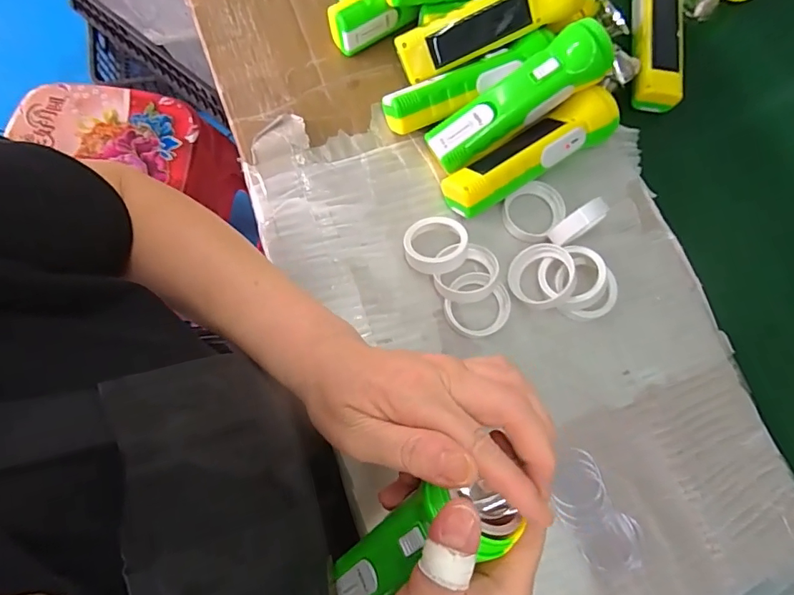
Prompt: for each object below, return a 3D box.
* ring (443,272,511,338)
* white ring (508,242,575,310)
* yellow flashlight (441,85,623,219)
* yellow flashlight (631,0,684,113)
[{"bbox_3d":[0.066,0.007,0.389,0.052,0.012,0.050,0,77,-1],"label":"ring"},{"bbox_3d":[0.117,-0.018,0.379,0.050,0.013,0.053,-9,74,33],"label":"white ring"},{"bbox_3d":[0.116,-0.126,0.413,0.159,0.044,0.045,-30,79,-7],"label":"yellow flashlight"},{"bbox_3d":[0.245,-0.254,0.446,0.052,0.045,0.143,7,77,1],"label":"yellow flashlight"}]

